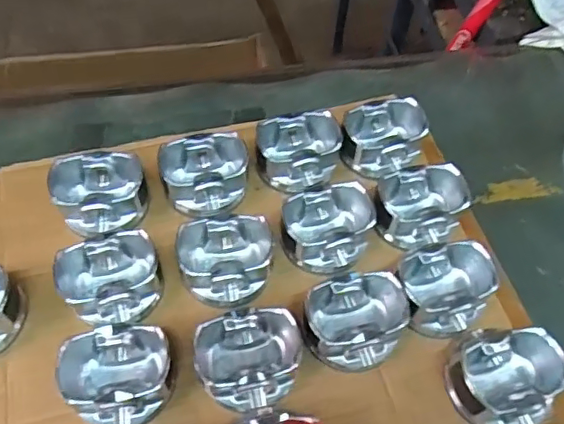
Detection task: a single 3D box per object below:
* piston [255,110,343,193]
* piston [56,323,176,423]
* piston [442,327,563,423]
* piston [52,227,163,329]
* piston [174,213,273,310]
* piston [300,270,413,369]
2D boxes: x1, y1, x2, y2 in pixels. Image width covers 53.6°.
[{"bbox_3d":[0.016,-0.047,0.480,0.074,0.040,0.066,-9,60,-8],"label":"piston"},{"bbox_3d":[-0.109,0.113,0.378,0.074,0.042,0.063,-11,60,-9],"label":"piston"},{"bbox_3d":[0.154,0.116,0.389,0.069,0.048,0.068,1,59,-2],"label":"piston"},{"bbox_3d":[-0.126,0.051,0.414,0.071,0.039,0.062,-12,60,-9],"label":"piston"},{"bbox_3d":[-0.041,0.037,0.423,0.071,0.035,0.061,-6,59,-6],"label":"piston"},{"bbox_3d":[0.054,0.082,0.407,0.073,0.047,0.061,-19,61,-13],"label":"piston"}]

